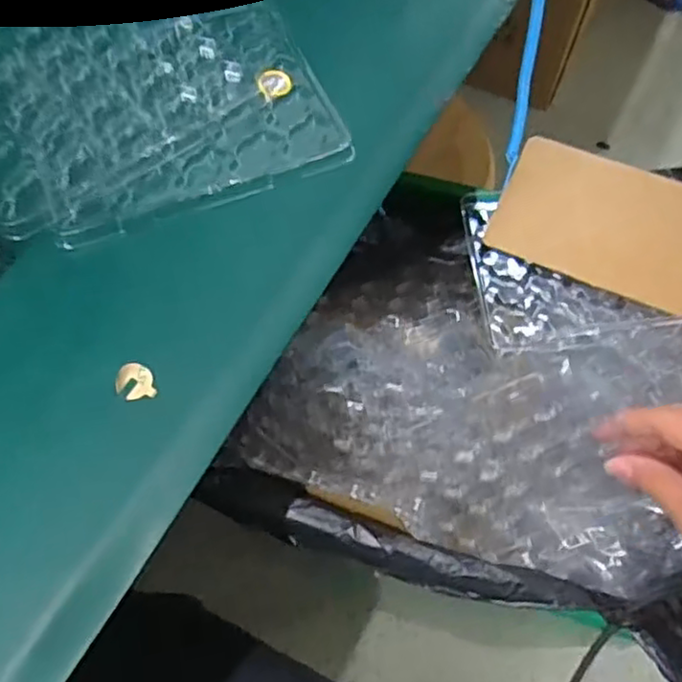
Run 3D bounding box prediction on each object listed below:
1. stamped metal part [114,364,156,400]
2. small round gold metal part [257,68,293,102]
[{"bbox_3d":[-0.097,0.019,0.322,0.017,0.006,0.018,0,61,-1],"label":"stamped metal part"},{"bbox_3d":[-0.040,-0.156,0.412,0.020,0.004,0.023,-21,64,-12],"label":"small round gold metal part"}]

